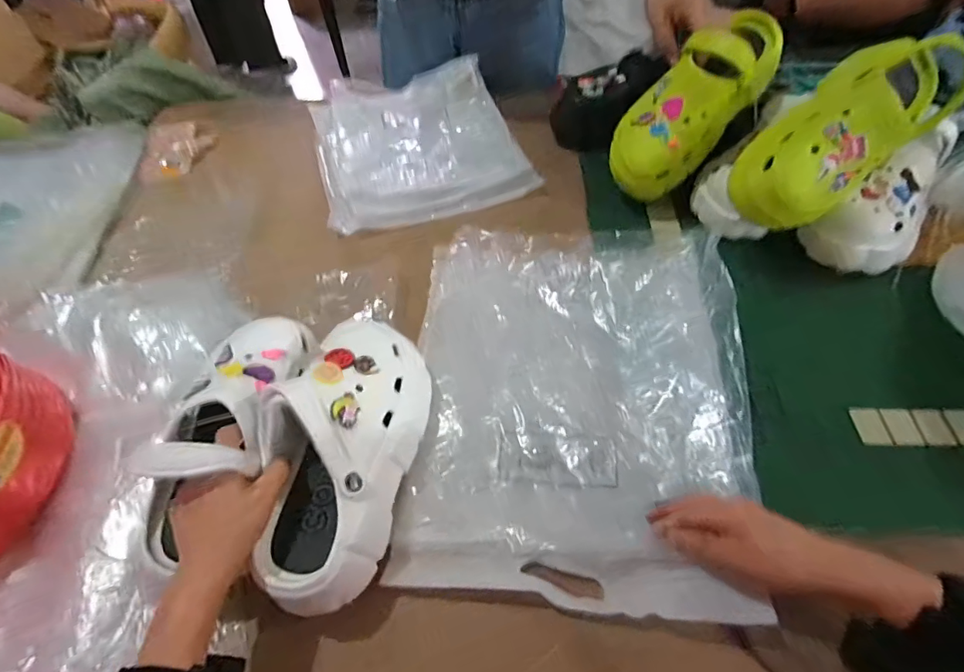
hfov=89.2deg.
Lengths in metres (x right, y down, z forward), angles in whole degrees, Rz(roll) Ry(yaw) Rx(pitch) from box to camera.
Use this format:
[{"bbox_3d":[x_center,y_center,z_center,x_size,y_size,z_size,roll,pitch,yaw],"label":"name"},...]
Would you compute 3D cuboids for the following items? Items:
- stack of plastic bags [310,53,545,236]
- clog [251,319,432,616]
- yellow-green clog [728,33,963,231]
[{"bbox_3d":[-0.119,-0.349,0.850,0.328,0.039,0.409,-16,55,-6],"label":"stack of plastic bags"},{"bbox_3d":[-0.134,0.097,0.448,0.118,0.115,0.259,10,56,12],"label":"clog"},{"bbox_3d":[0.406,-0.238,0.549,0.273,0.093,0.130,-40,59,-1],"label":"yellow-green clog"}]

